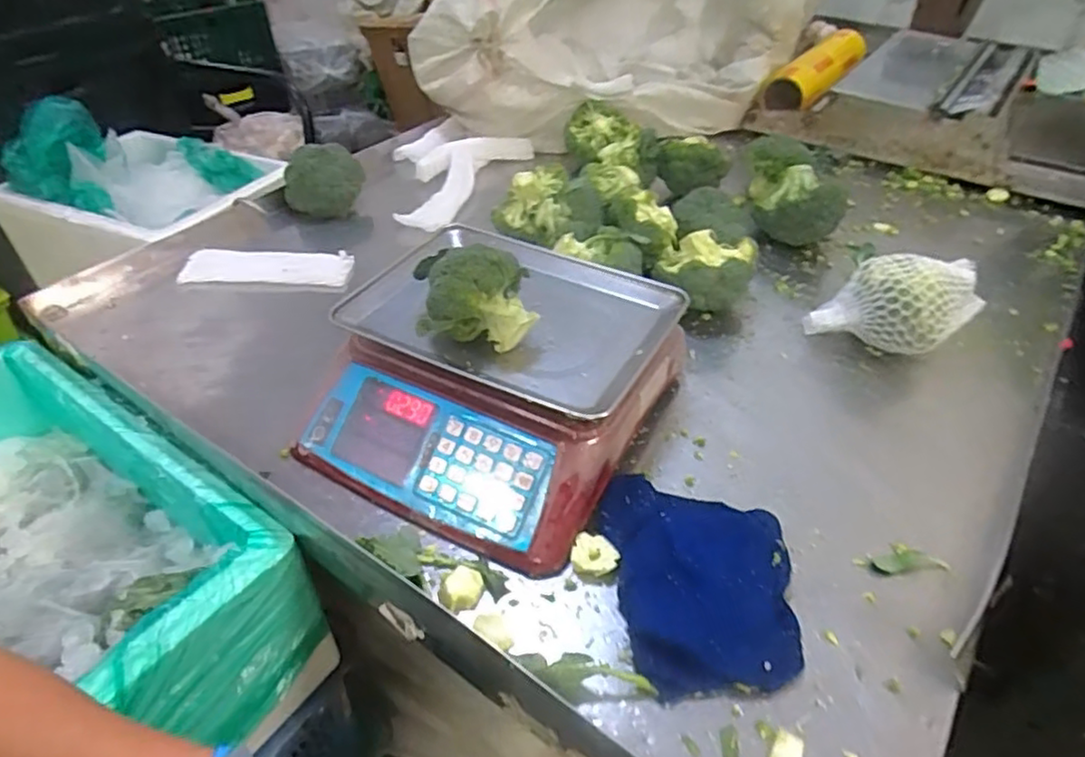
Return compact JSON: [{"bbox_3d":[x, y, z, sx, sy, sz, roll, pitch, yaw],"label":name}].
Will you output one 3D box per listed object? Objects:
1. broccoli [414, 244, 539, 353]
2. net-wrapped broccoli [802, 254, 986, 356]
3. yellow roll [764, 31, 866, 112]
[{"bbox_3d":[-0.070,-0.091,0.672,0.116,0.084,0.111,-3,41,-3],"label":"broccoli"},{"bbox_3d":[0.435,-0.085,0.806,0.200,0.101,0.116,-9,42,-10],"label":"net-wrapped broccoli"},{"bbox_3d":[0.596,-0.647,1.378,0.084,0.067,0.446,26,47,26],"label":"yellow roll"}]

